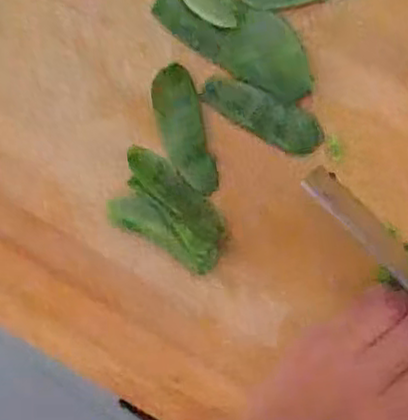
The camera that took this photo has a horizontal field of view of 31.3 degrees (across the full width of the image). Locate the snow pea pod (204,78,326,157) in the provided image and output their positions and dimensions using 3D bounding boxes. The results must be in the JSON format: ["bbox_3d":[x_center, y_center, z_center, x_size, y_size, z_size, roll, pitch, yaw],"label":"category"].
[{"bbox_3d":[0.030,-0.050,0.379,0.065,0.004,0.023,28,92,7],"label":"snow pea pod"}]

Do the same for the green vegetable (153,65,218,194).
[{"bbox_3d":[-0.011,-0.042,0.385,0.023,0.010,0.068,-14,86,6],"label":"green vegetable"}]

